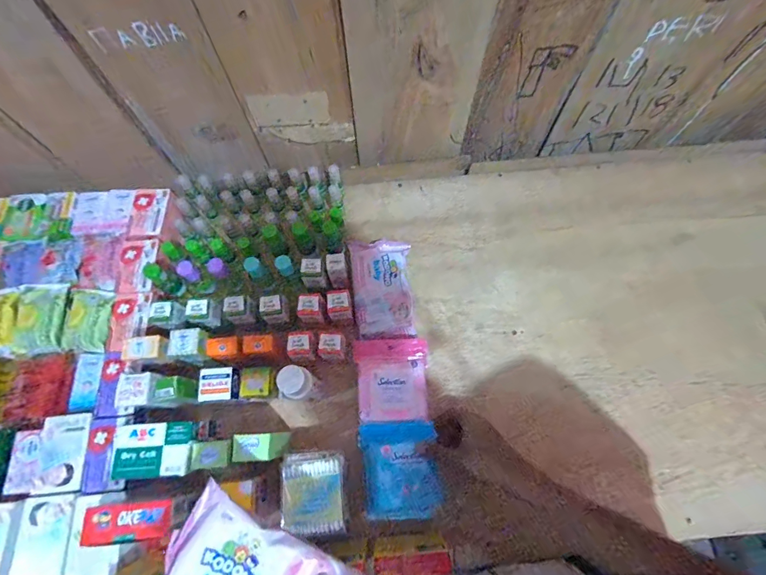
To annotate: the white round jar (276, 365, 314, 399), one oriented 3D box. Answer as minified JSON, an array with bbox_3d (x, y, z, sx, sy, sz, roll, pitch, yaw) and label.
[{"bbox_3d":[-0.108,0.117,0.465,0.035,0.042,0.035,-1,70,2],"label":"white round jar"}]

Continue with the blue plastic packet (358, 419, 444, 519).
[{"bbox_3d":[0.023,0.235,0.490,0.095,0.014,0.115,-7,70,0],"label":"blue plastic packet"}]

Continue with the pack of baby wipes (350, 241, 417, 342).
[{"bbox_3d":[-0.001,0.004,0.606,0.096,0.048,0.166,-4,70,1],"label":"pack of baby wipes"}]

